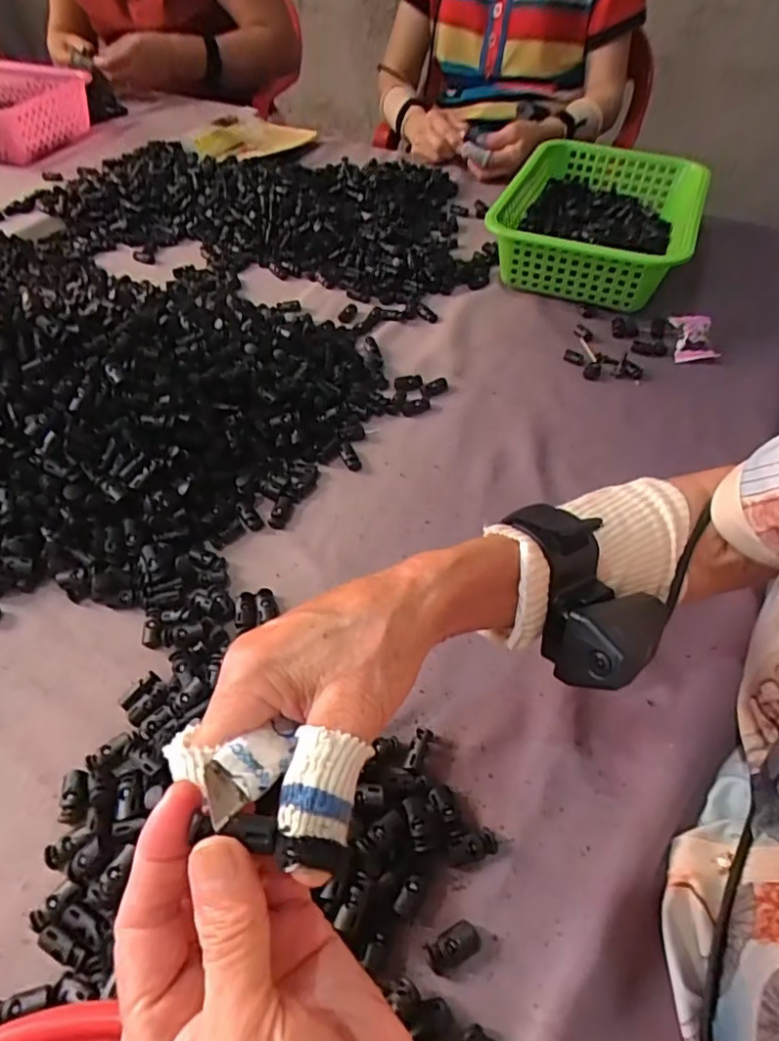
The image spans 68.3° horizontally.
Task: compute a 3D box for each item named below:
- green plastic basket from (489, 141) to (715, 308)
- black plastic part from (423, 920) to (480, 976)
[{"bbox_3d":[0.260,-0.372,0.718,0.215,0.080,0.311,20,54,13],"label":"green plastic basket"},{"bbox_3d":[0.033,0.220,0.295,0.028,0.008,0.016,-23,56,-19],"label":"black plastic part"}]

